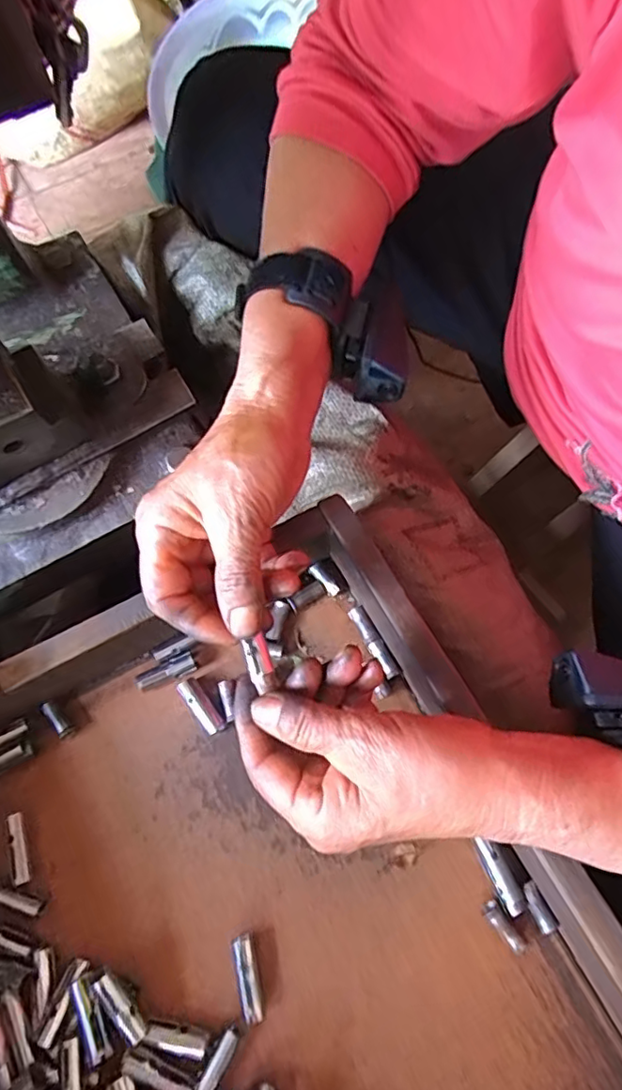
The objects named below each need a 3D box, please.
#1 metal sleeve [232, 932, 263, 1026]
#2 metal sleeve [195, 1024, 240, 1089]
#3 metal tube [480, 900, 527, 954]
[{"bbox_3d":[-0.034,0.229,0.306,0.011,0.010,0.037,-12,74,-5],"label":"metal sleeve"},{"bbox_3d":[-0.048,0.262,0.290,0.008,0.006,0.039,31,75,8],"label":"metal sleeve"},{"bbox_3d":[0.104,0.206,0.312,0.009,0.009,0.027,-37,77,-12],"label":"metal tube"}]

